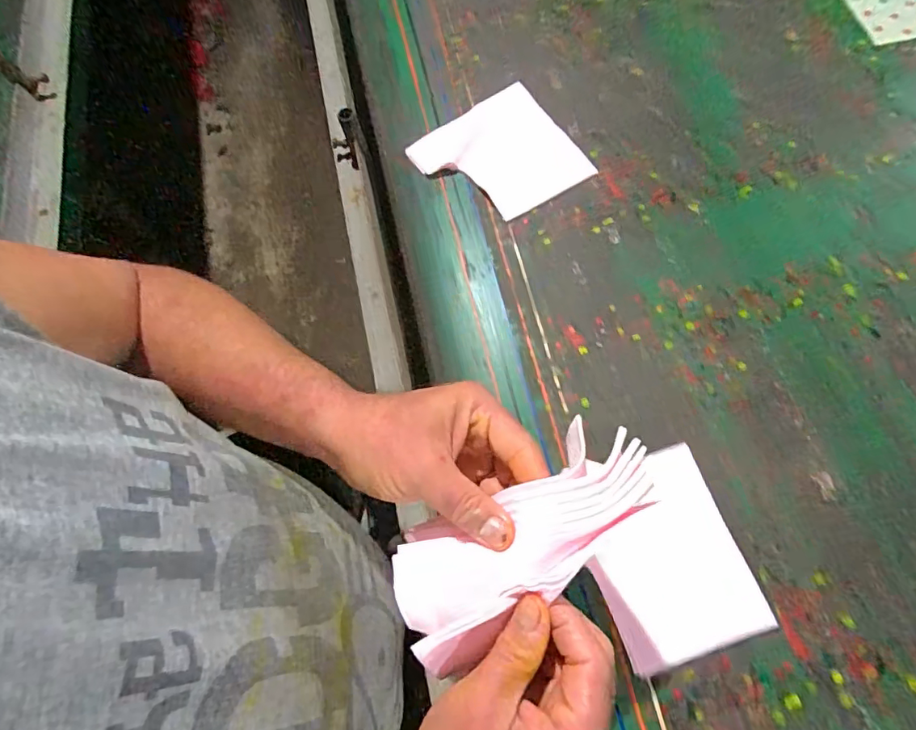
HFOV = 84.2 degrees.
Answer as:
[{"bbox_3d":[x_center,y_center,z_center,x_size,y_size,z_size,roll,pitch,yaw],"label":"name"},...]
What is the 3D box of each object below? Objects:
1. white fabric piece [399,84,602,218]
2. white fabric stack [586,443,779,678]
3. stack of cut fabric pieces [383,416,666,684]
[{"bbox_3d":[0.045,-0.238,0.572,0.147,0.024,0.152,-34,73,-8],"label":"white fabric piece"},{"bbox_3d":[0.181,0.169,0.447,0.126,0.012,0.157,-21,71,-3],"label":"white fabric stack"},{"bbox_3d":[0.034,0.094,0.278,0.156,0.036,0.068,-35,74,5],"label":"stack of cut fabric pieces"}]

